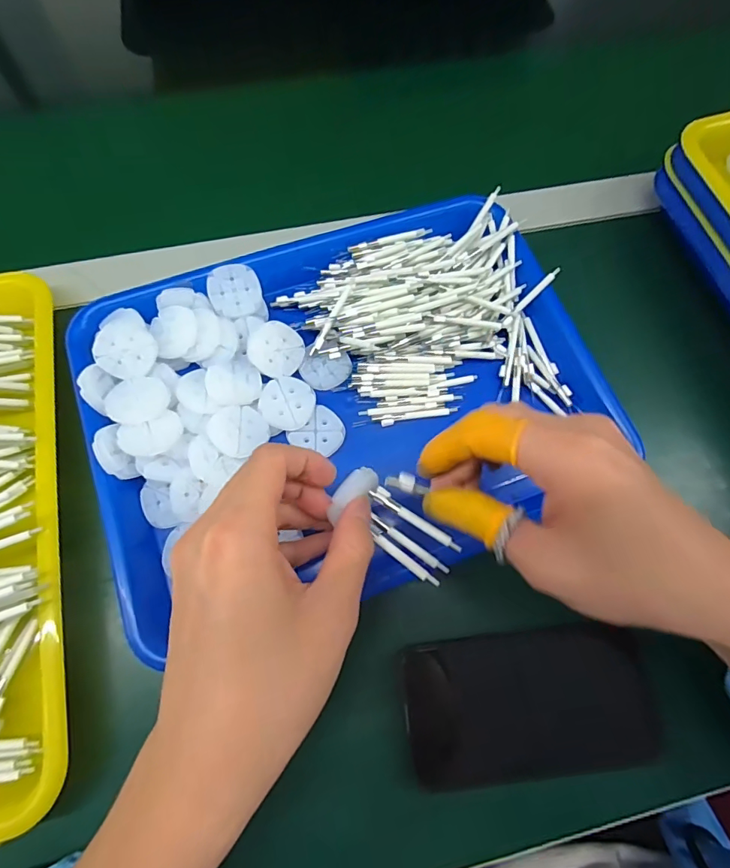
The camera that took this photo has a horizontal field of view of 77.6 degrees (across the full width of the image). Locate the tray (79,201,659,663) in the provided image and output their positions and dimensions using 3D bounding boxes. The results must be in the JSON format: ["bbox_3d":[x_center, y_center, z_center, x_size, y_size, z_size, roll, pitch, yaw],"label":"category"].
[{"bbox_3d":[-0.012,-0.035,0.308,0.330,0.041,0.221,-22,73,-9],"label":"tray"}]

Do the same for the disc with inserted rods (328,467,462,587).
[{"bbox_3d":[0.014,0.049,0.239,0.068,0.021,0.032,44,75,7],"label":"disc with inserted rods"}]

